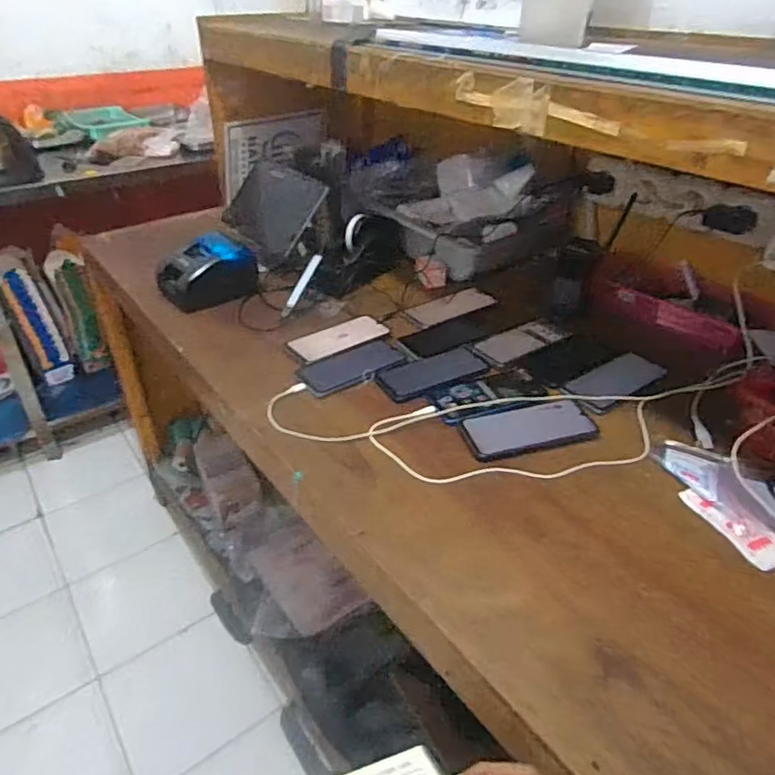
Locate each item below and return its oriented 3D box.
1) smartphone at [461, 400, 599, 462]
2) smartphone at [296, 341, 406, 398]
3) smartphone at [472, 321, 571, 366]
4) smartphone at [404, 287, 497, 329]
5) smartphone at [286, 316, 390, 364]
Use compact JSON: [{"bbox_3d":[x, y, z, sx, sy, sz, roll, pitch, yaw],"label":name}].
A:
[{"bbox_3d":[0.182,0.050,0.762,0.167,0.010,0.082,-11,37,-15],"label":"smartphone"},{"bbox_3d":[-0.055,-0.032,0.898,0.168,0.004,0.084,-23,41,-28],"label":"smartphone"},{"bbox_3d":[0.212,-0.073,0.936,0.153,0.005,0.088,-20,32,-21],"label":"smartphone"},{"bbox_3d":[0.110,-0.146,1.052,0.157,0.012,0.072,-20,40,-25],"label":"smartphone"},{"bbox_3d":[-0.080,-0.081,0.965,0.164,0.004,0.082,-27,44,-32],"label":"smartphone"}]

